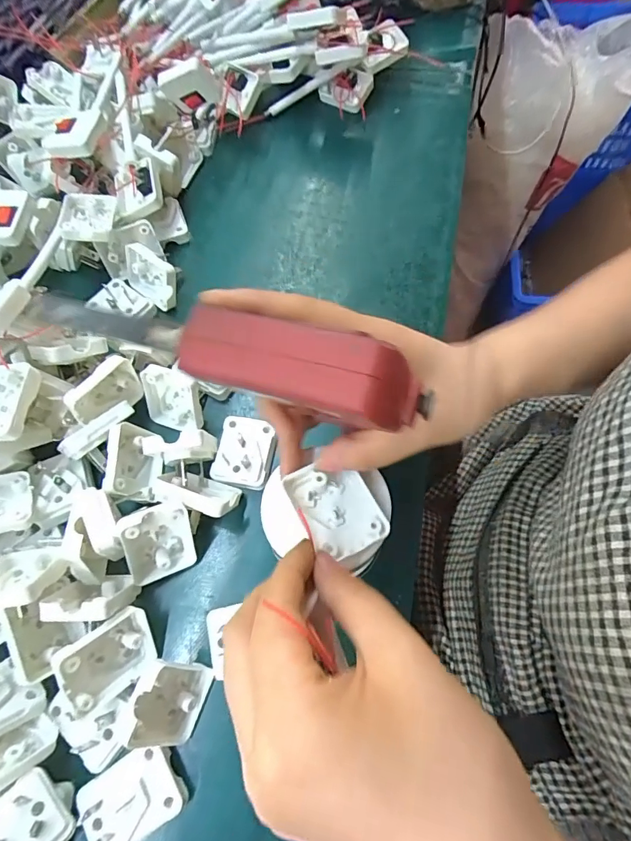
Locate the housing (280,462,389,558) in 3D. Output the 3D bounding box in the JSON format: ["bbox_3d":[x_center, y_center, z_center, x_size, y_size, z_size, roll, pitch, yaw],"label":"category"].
[{"bbox_3d":[0.011,0.043,0.223,0.037,0.012,0.048,-27,67,-9],"label":"housing"}]

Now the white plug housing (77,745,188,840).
[{"bbox_3d":[-0.095,0.194,0.230,0.044,0.016,0.036,-32,68,-11],"label":"white plug housing"}]

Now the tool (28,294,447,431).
[{"bbox_3d":[-0.035,-0.024,0.175,0.150,0.034,0.028,15,67,13],"label":"tool"}]

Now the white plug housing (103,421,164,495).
[{"bbox_3d":[-0.119,0.027,0.295,0.017,0.037,0.048,-15,66,40],"label":"white plug housing"}]

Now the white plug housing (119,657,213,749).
[{"bbox_3d":[-0.081,0.149,0.237,0.018,0.050,0.041,5,63,32],"label":"white plug housing"}]

